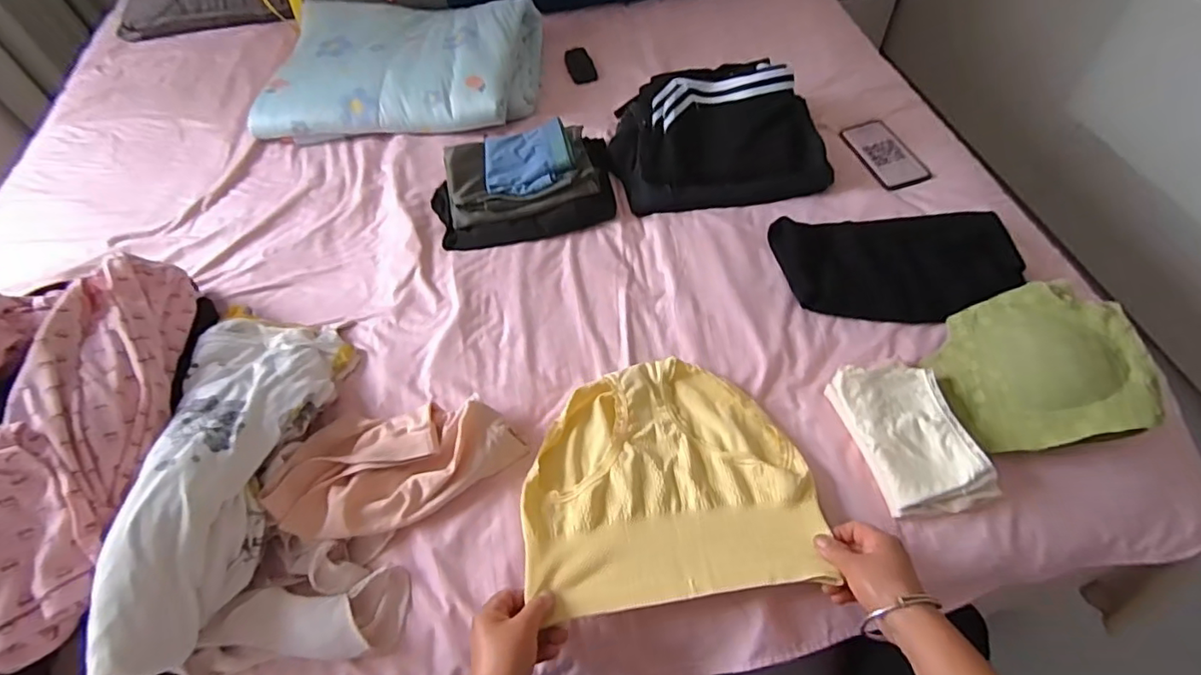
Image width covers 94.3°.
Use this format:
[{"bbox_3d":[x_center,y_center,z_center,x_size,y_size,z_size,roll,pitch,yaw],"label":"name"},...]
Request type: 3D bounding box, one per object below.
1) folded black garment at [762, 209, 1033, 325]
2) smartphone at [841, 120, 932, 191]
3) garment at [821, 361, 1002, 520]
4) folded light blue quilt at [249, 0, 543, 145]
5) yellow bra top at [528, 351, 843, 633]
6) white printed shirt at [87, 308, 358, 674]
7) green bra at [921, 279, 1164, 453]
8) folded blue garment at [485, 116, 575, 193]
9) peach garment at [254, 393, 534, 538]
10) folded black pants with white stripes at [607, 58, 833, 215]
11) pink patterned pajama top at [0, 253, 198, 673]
[{"bbox_3d":[0.407,-0.102,0.769,0.304,0.044,0.184,-3,54,2],"label":"folded black garment"},{"bbox_3d":[0.476,-0.309,0.931,0.083,0.013,0.165,-13,54,-5],"label":"smartphone"},{"bbox_3d":[0.347,0.107,0.629,0.110,0.050,0.179,-14,55,-5],"label":"garment"},{"bbox_3d":[-0.394,-0.546,1.121,0.526,0.111,0.361,0,55,5],"label":"folded light blue quilt"},{"bbox_3d":[0.068,0.150,0.627,0.301,0.040,0.271,-8,54,-1],"label":"yellow bra top"},{"bbox_3d":[-0.406,0.128,0.622,0.172,0.113,0.432,-9,54,-1],"label":"white printed shirt"},{"bbox_3d":[0.491,0.032,0.631,0.176,0.084,0.178,-3,54,3],"label":"green bra"},{"bbox_3d":[-0.117,-0.292,0.895,0.140,0.035,0.132,-9,54,-1],"label":"folded blue garment"},{"bbox_3d":[-0.227,0.145,0.638,0.266,0.044,0.150,-7,54,0],"label":"peach garment"},{"bbox_3d":[0.186,-0.336,0.901,0.322,0.131,0.223,-4,54,2],"label":"folded black pants with white stripes"},{"bbox_3d":[-0.597,0.079,0.587,0.224,0.142,0.467,-24,56,-12],"label":"pink patterned pajama top"}]

